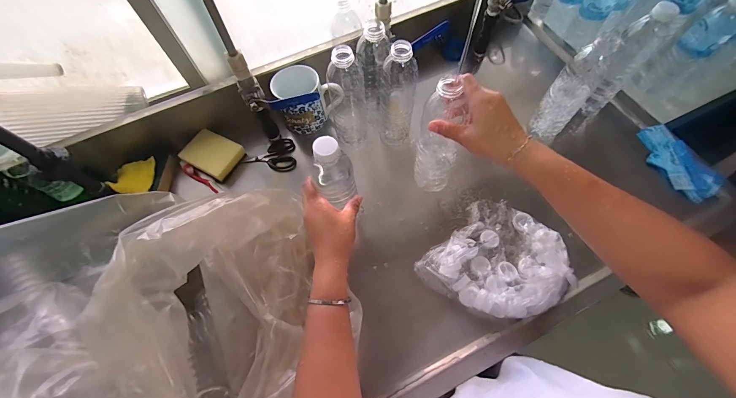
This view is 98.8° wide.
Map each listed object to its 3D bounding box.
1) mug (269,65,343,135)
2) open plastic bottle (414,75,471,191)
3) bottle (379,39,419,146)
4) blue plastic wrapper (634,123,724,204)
[{"bbox_3d":[-0.119,-0.194,0.615,0.109,0.097,0.082,-24,66,-9],"label":"mug"},{"bbox_3d":[0.108,-0.093,0.486,0.056,0.203,0.062,4,61,6],"label":"open plastic bottle"},{"bbox_3d":[0.052,-0.186,0.562,0.066,0.209,0.065,6,65,6],"label":"bottle"},{"bbox_3d":[0.569,-0.069,0.587,0.073,0.025,0.156,-23,65,-8],"label":"blue plastic wrapper"}]

